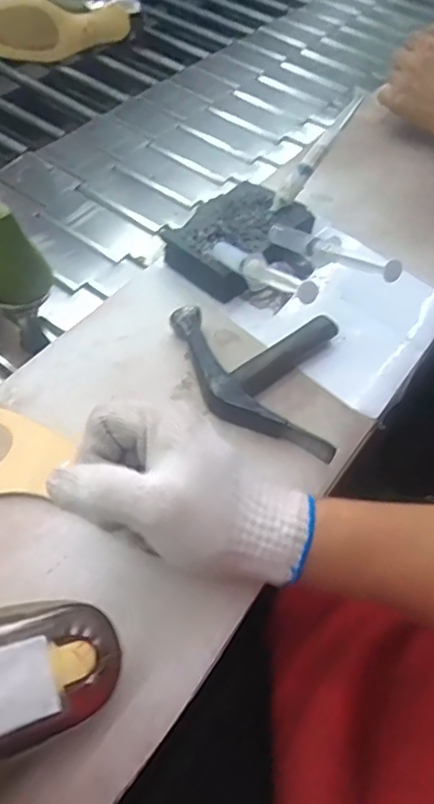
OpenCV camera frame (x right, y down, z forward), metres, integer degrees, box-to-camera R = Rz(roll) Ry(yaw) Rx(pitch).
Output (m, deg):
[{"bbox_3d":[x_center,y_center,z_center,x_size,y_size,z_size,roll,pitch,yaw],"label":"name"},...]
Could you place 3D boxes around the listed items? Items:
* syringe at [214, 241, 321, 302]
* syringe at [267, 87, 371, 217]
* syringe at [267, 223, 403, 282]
[{"bbox_3d":[0.027,-0.100,0.427,0.015,0.022,0.157,-17,30,-16],"label":"syringe"},{"bbox_3d":[0.094,-0.233,0.527,0.018,0.016,0.140,38,91,20],"label":"syringe"},{"bbox_3d":[0.085,-0.117,0.438,0.015,0.020,0.153,-20,32,-18],"label":"syringe"}]

